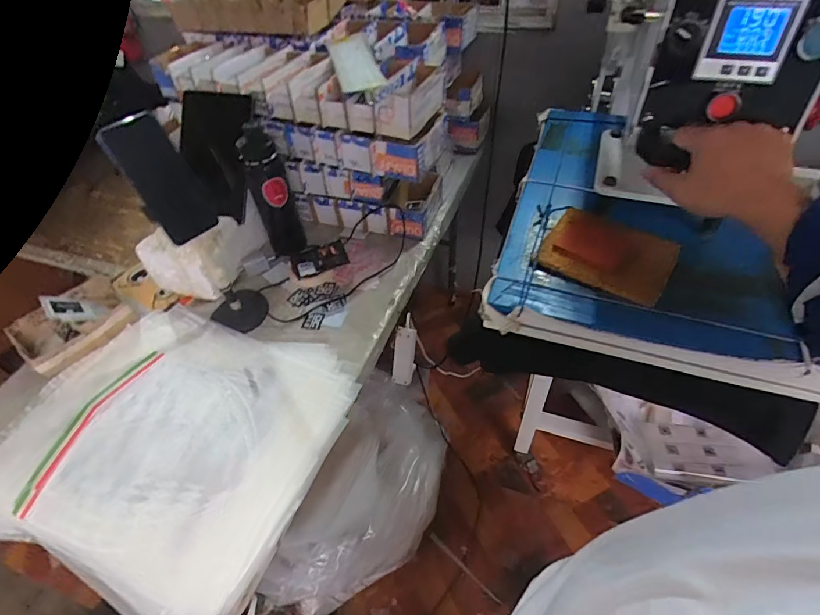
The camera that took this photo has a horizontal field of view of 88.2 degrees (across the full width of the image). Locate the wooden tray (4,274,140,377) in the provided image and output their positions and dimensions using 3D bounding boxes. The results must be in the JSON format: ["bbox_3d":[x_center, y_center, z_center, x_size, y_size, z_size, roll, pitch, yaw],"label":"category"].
[{"bbox_3d":[-0.626,0.031,0.794,0.132,0.064,0.180,27,55,25],"label":"wooden tray"}]

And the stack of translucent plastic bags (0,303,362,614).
[{"bbox_3d":[-0.378,0.188,0.667,0.506,0.023,0.418,15,50,17],"label":"stack of translucent plastic bags"}]

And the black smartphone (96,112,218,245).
[{"bbox_3d":[-0.337,-0.174,0.582,0.076,0.162,0.009,-40,37,-22],"label":"black smartphone"}]

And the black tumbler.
[{"bbox_3d":[-0.280,-0.230,0.864,0.077,0.275,0.078,-15,48,-9],"label":"black tumbler"}]

